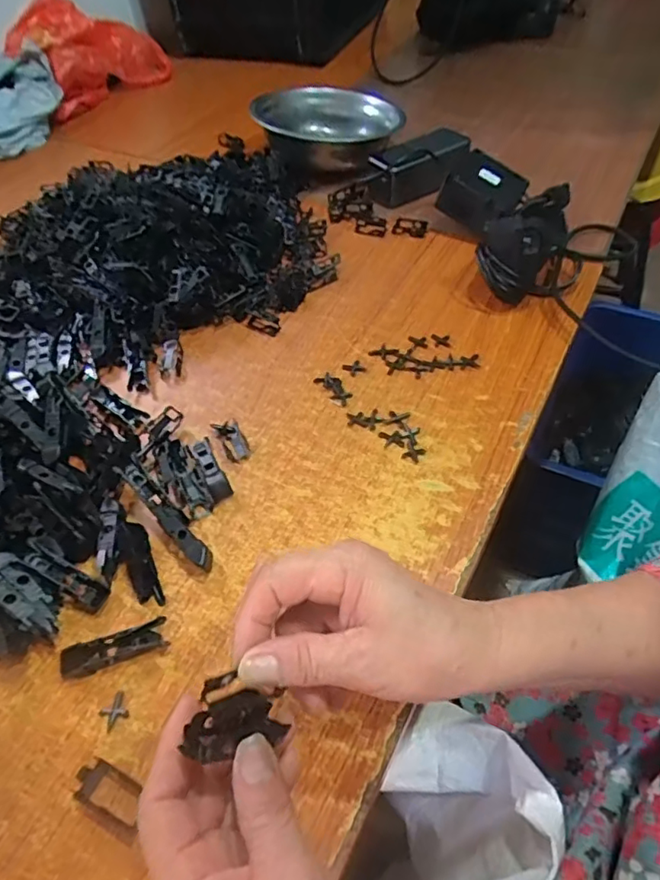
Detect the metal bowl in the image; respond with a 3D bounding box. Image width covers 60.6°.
[{"bbox_3d":[-0.005,-0.441,0.803,0.199,0.064,0.196,-2,50,3],"label":"metal bowl"}]

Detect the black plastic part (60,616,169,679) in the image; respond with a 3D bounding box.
[{"bbox_3d":[-0.140,0.137,0.369,0.065,0.013,0.018,-18,51,-10],"label":"black plastic part"}]

